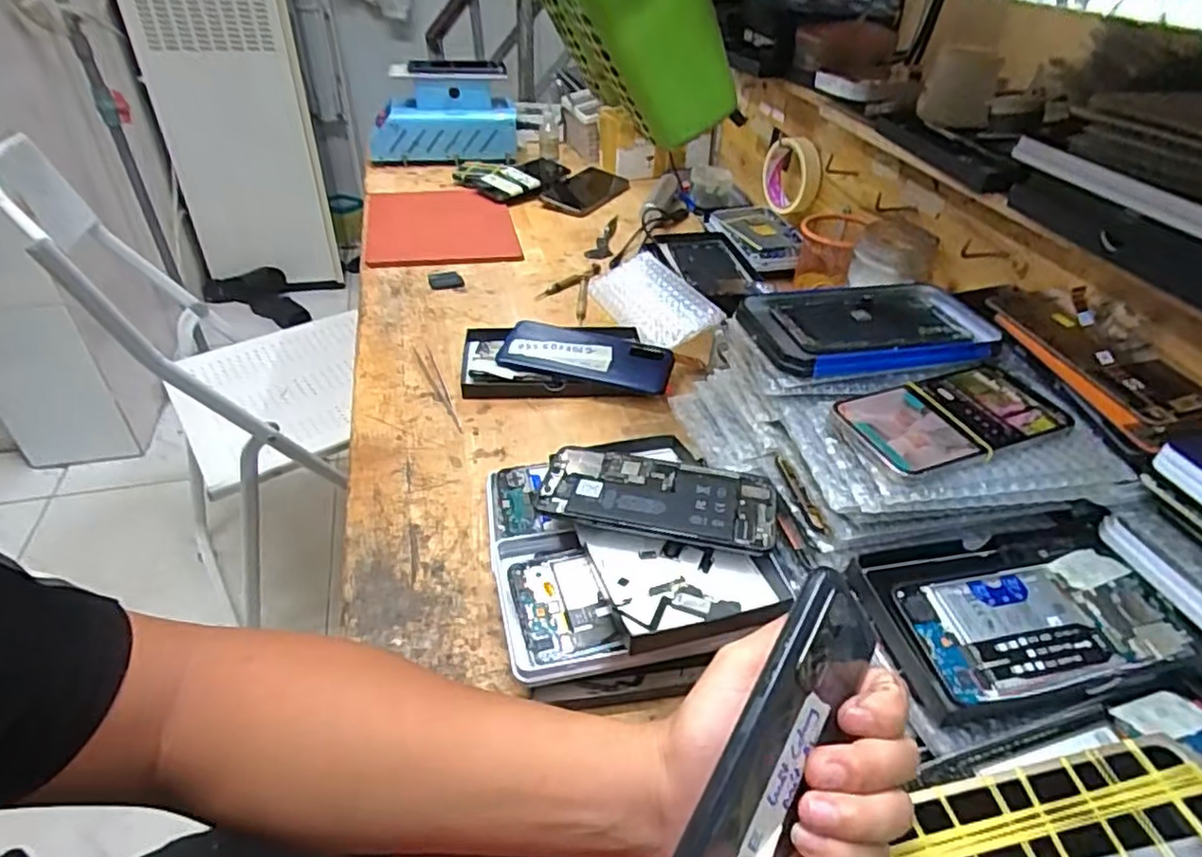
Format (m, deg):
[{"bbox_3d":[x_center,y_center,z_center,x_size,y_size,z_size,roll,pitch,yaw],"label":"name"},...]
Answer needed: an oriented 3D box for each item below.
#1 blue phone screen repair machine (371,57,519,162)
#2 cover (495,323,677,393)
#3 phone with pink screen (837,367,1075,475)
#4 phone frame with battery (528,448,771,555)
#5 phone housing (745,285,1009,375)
[{"bbox_3d":[-0.272,-0.526,1.125,0.241,0.172,0.111,-1,39,-5],"label":"blue phone screen repair machine"},{"bbox_3d":[-0.013,-0.074,0.654,0.165,0.012,0.078,10,51,3],"label":"cover"},{"bbox_3d":[0.223,-0.009,0.418,0.140,0.006,0.072,-16,45,-21],"label":"phone with pink screen"},{"bbox_3d":[0.038,0.046,0.452,0.156,0.009,0.074,8,37,9],"label":"phone frame with battery"},{"bbox_3d":[0.199,-0.075,0.488,0.183,0.017,0.102,-6,39,-14],"label":"phone housing"}]

